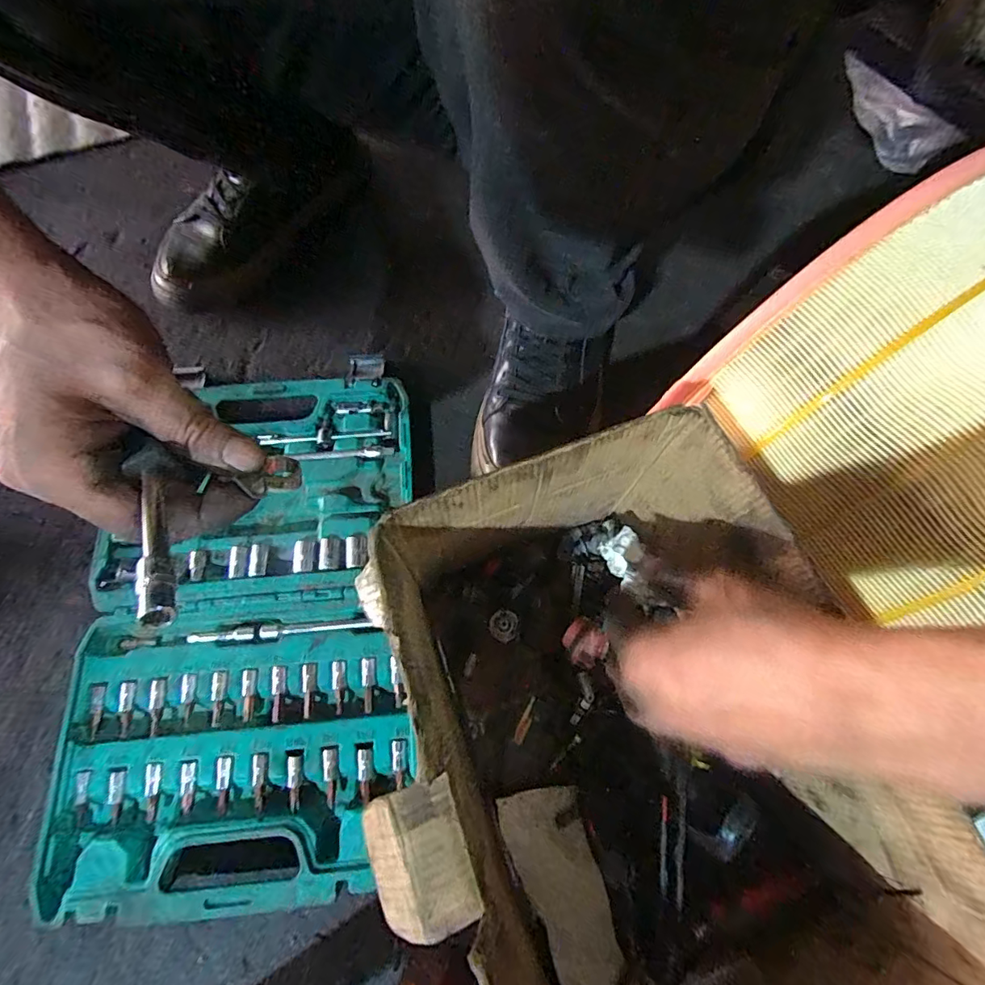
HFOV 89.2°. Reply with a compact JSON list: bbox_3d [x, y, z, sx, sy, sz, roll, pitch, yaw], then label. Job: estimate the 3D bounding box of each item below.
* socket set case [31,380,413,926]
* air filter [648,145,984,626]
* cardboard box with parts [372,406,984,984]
[{"bbox_3d":[-0.183,0.086,0.396,0.246,0.035,0.391,-2,69,-4],"label":"socket set case"},{"bbox_3d":[0.297,-0.064,0.286,0.273,0.101,0.223,-29,72,-12],"label":"air filter"},{"bbox_3d":[0.079,0.139,0.287,0.184,0.171,0.297,-22,71,-10],"label":"cardboard box with parts"}]

